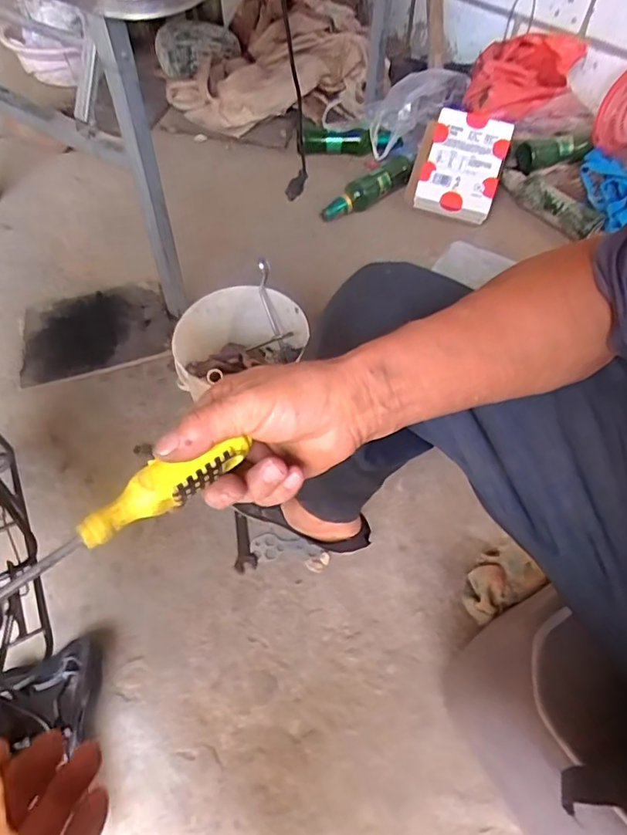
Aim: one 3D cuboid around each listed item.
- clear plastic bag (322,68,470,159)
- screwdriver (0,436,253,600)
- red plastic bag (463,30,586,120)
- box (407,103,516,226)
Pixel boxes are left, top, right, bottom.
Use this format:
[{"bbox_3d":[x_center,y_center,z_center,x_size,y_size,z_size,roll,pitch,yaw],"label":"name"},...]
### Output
[{"bbox_3d":[0.205,-0.721,1.217,0.348,0.130,0.159,-18,60,5],"label":"clear plastic bag"},{"bbox_3d":[-0.137,0.074,0.266,0.237,0.022,0.023,-33,65,-24],"label":"screwdriver"},{"bbox_3d":[0.443,-0.748,1.146,0.209,0.117,0.142,-23,62,-15],"label":"red plastic bag"},{"bbox_3d":[0.322,-0.559,1.171,0.189,0.038,0.237,18,90,5],"label":"box"}]

